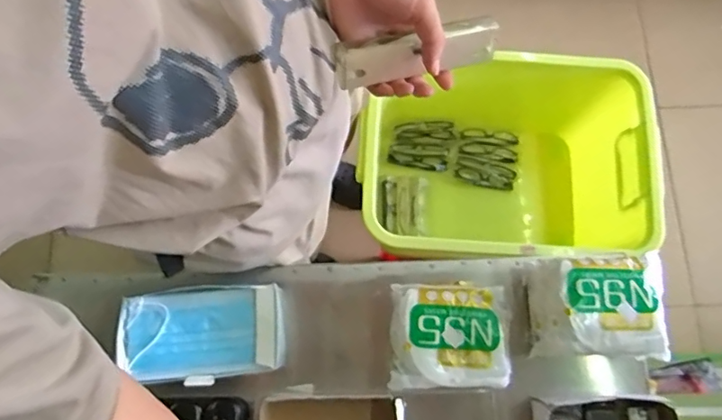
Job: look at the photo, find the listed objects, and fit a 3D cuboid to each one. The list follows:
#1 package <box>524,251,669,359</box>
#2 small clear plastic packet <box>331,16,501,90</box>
[{"bbox_3d":[0.285,0.119,0.627,0.140,0.096,0.115,2,75,0],"label":"package"},{"bbox_3d":[0.050,-0.137,0.461,0.141,0.044,0.024,-6,34,9],"label":"small clear plastic packet"}]

